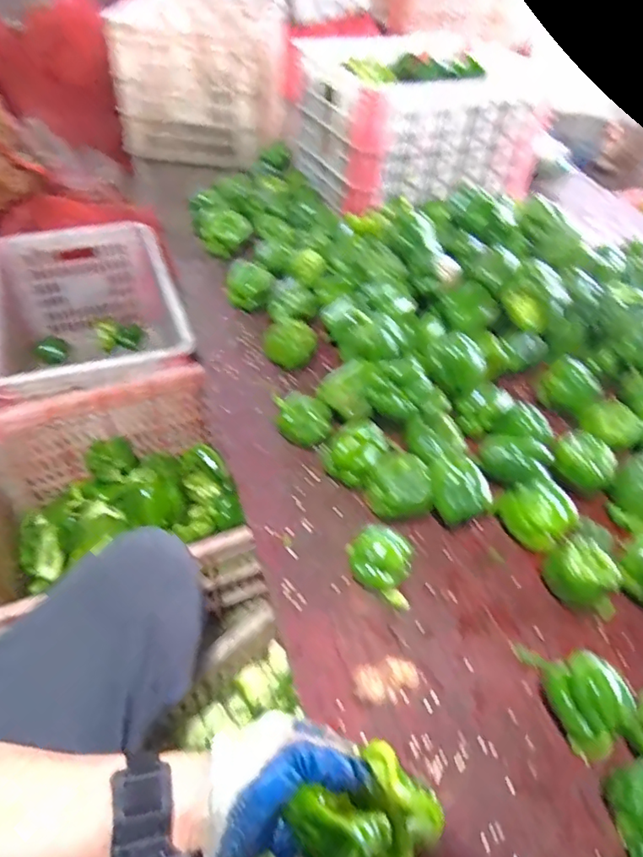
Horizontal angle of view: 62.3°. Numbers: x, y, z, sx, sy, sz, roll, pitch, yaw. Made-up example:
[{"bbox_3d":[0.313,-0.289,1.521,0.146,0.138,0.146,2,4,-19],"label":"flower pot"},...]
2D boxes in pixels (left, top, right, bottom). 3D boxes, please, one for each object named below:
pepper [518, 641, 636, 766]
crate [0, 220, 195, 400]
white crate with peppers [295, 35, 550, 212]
[{"bbox_3d":[0.259,0.257,0.529,0.066,0.063,0.111,-13,50,-18],"label":"pepper"},{"bbox_3d":[-0.508,-0.164,1.172,0.379,0.321,0.517,-12,50,-17],"label":"crate"},{"bbox_3d":[0.201,-0.689,1.181,0.456,0.216,0.341,-17,52,-21],"label":"white crate with peppers"}]

